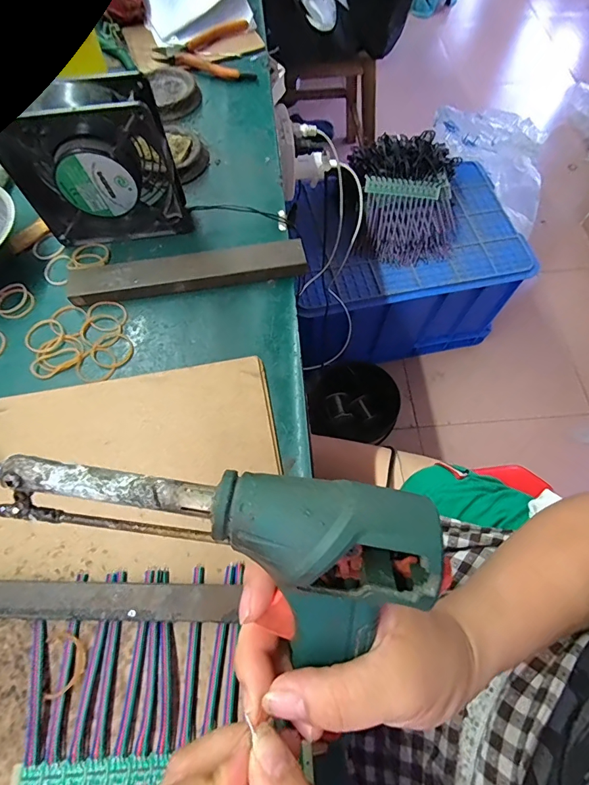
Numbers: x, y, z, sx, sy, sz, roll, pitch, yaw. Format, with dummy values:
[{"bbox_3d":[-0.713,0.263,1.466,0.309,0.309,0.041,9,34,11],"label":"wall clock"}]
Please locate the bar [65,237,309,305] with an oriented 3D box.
[{"bbox_3d":[-0.093,-0.108,0.360,0.204,0.013,0.036,-8,67,-4],"label":"bar"}]

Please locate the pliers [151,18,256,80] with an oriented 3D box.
[{"bbox_3d":[-0.108,-0.417,0.495,0.119,0.020,0.094,2,67,0],"label":"pliers"}]

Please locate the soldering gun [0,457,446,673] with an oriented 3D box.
[{"bbox_3d":[-0.038,0.061,0.168,0.178,0.056,0.065,13,68,3],"label":"soldering gun"}]

